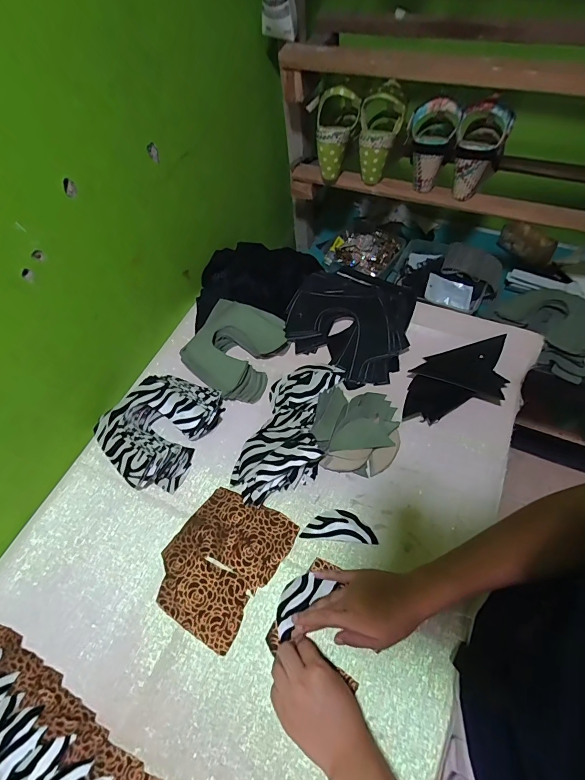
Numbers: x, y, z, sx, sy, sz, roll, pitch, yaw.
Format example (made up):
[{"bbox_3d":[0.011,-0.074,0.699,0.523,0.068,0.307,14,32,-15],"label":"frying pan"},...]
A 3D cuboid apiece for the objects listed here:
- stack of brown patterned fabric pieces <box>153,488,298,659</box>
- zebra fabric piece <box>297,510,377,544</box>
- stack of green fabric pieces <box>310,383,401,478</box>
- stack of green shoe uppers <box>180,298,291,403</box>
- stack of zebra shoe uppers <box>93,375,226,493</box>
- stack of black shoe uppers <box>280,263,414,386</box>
[{"bbox_3d":[-0.094,0.224,0.508,0.137,0.010,0.173,28,64,19],"label":"stack of brown patterned fabric pieces"},{"bbox_3d":[0.064,0.186,0.521,0.097,0.004,0.040,4,58,6],"label":"zebra fabric piece"},{"bbox_3d":[0.099,0.054,0.577,0.129,0.046,0.142,6,59,7],"label":"stack of green fabric pieces"},{"bbox_3d":[-0.105,-0.071,0.660,0.156,0.057,0.162,20,61,15],"label":"stack of green shoe uppers"},{"bbox_3d":[-0.214,0.054,0.593,0.157,0.056,0.182,23,62,16],"label":"stack of zebra shoe uppers"},{"bbox_3d":[0.104,-0.126,0.684,0.214,0.041,0.220,24,62,17],"label":"stack of black shoe uppers"}]

